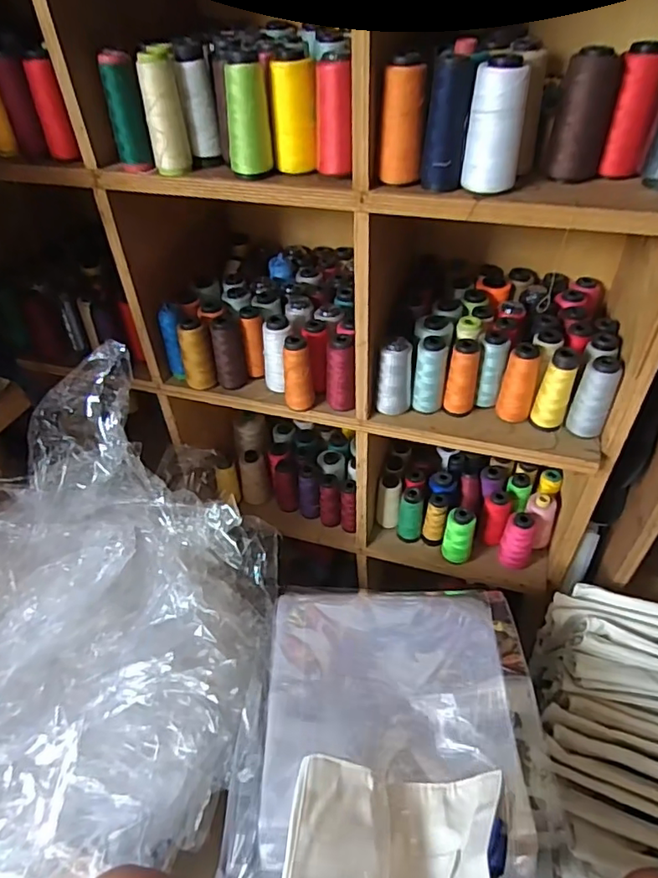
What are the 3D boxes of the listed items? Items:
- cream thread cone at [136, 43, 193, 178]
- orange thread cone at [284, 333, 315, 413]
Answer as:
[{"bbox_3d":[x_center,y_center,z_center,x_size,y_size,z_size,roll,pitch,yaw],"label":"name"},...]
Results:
[{"bbox_3d":[-0.186,-0.368,0.610,0.042,0.114,0.045,-11,44,-9],"label":"cream thread cone"},{"bbox_3d":[-0.044,-0.095,0.782,0.043,0.109,0.041,-4,43,-2],"label":"orange thread cone"}]

